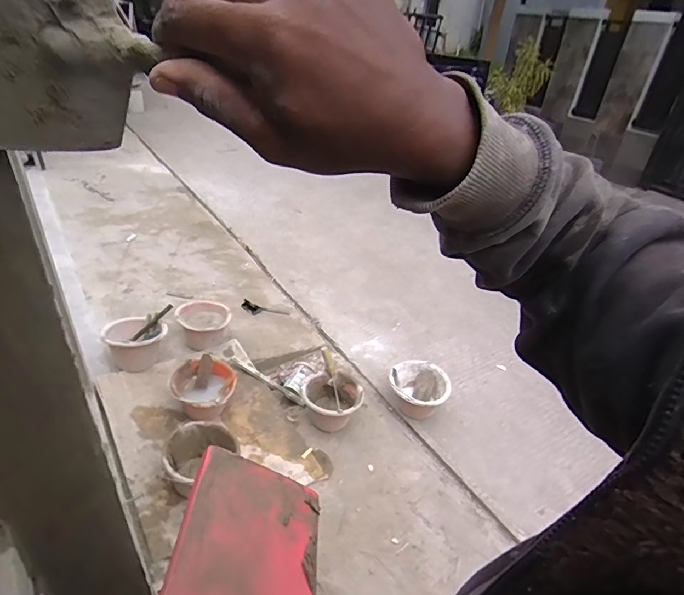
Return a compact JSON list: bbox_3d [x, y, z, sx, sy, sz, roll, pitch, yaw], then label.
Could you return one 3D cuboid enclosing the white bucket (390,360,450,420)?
[{"bbox_3d":[0.314,0.377,1.754,0.224,0.175,0.215,4,33,-2],"label":"white bucket"}]

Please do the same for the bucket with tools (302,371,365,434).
[{"bbox_3d":[-0.033,0.408,1.671,0.204,0.160,0.195,14,33,13],"label":"bucket with tools"}]

